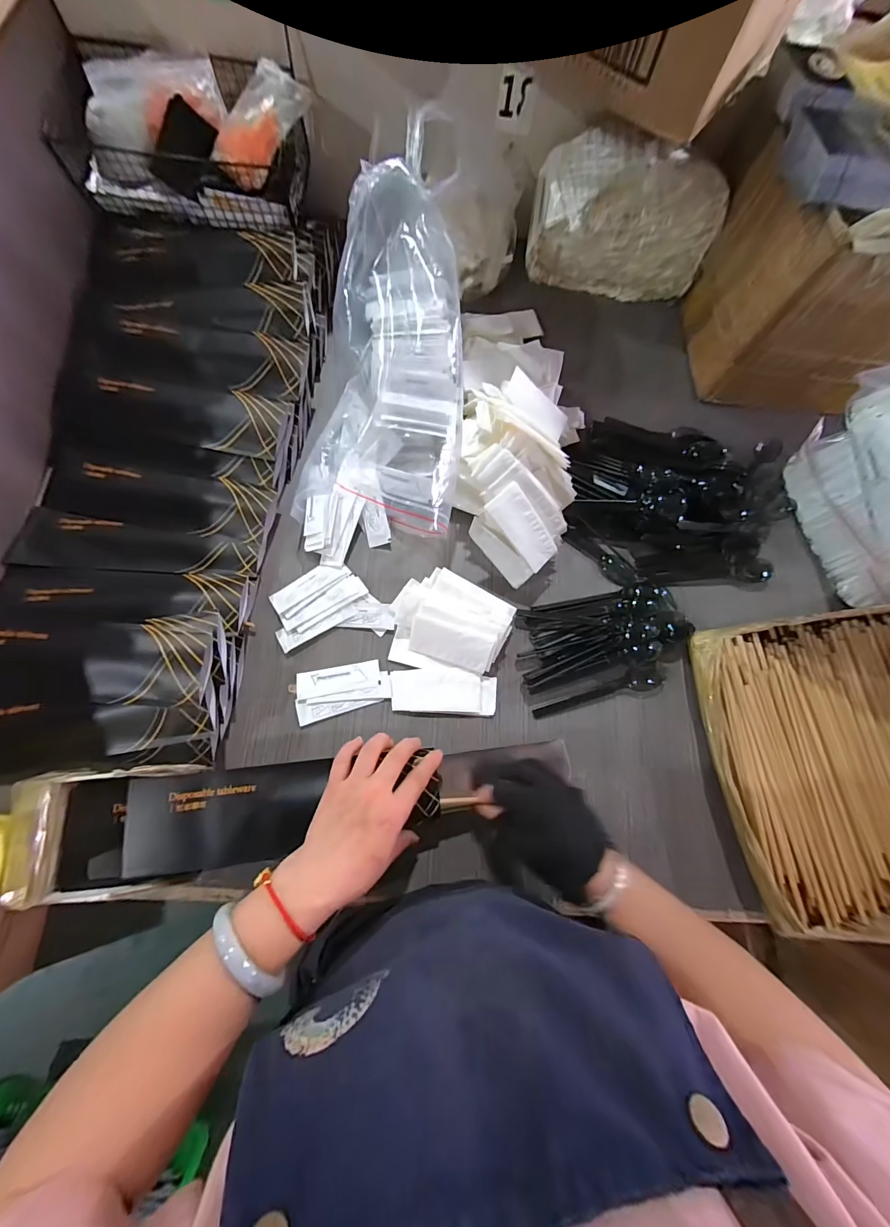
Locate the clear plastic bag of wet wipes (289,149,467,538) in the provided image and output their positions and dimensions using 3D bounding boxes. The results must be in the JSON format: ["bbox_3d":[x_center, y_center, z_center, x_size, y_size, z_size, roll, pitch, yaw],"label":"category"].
[{"bbox_3d":[-0.066,-0.271,0.443,0.185,0.139,0.362,8,74,-3],"label":"clear plastic bag of wet wipes"}]

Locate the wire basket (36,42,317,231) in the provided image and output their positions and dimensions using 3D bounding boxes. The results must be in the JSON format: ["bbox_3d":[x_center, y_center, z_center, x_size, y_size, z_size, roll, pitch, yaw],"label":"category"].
[{"bbox_3d":[-0.318,-0.600,0.503,0.288,0.093,0.156,3,75,-4],"label":"wire basket"}]

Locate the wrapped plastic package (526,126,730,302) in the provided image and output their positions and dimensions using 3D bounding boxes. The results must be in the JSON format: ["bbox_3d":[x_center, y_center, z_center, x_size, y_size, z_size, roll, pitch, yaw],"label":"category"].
[{"bbox_3d":[0.258,-0.577,0.583,0.254,0.144,0.102,1,75,-4],"label":"wrapped plastic package"}]

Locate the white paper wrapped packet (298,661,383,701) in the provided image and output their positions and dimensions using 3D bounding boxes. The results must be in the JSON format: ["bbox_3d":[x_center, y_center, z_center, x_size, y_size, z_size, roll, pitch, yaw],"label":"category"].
[{"bbox_3d":[-0.120,0.075,0.451,0.091,0.007,0.030,-9,76,-7],"label":"white paper wrapped packet"}]

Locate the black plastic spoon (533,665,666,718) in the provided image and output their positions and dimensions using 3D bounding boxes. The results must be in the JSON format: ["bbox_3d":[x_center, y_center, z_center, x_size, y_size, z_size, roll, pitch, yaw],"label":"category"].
[{"bbox_3d":[0.185,0.089,0.462,0.167,0.019,0.029,-11,77,-8],"label":"black plastic spoon"}]

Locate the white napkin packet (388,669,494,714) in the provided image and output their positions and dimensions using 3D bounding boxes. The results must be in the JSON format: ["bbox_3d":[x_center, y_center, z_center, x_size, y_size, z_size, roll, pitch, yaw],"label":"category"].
[{"bbox_3d":[-0.001,0.089,0.457,0.119,0.004,0.049,3,75,-4],"label":"white napkin packet"}]

